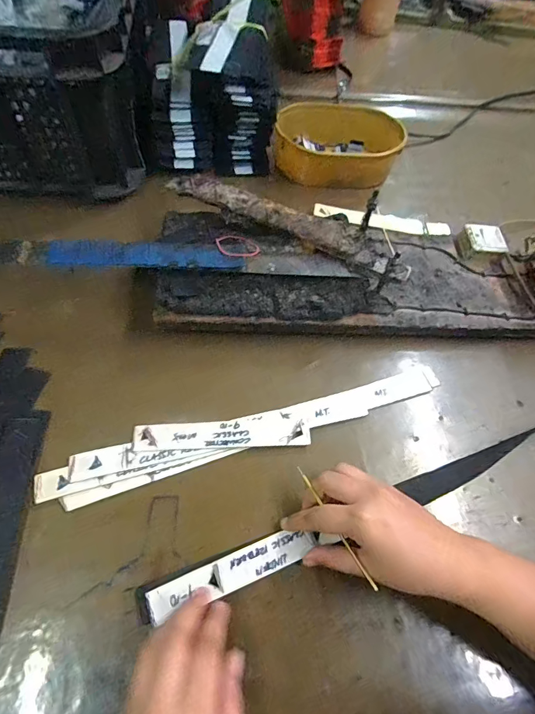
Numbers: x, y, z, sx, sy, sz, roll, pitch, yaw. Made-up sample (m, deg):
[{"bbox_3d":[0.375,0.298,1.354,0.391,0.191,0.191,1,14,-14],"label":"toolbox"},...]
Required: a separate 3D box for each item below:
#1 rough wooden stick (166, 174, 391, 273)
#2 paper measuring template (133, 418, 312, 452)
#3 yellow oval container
[{"bbox_3d":[0.008,-0.154,0.449,0.264,0.034,0.040,26,59,9],"label":"rough wooden stick"},{"bbox_3d":[-0.042,0.074,0.379,0.163,0.004,0.027,-1,59,-5],"label":"paper measuring template"},{"bbox_3d":[0.104,-0.322,0.612,0.190,0.071,0.126,3,58,-5],"label":"yellow oval container"}]

